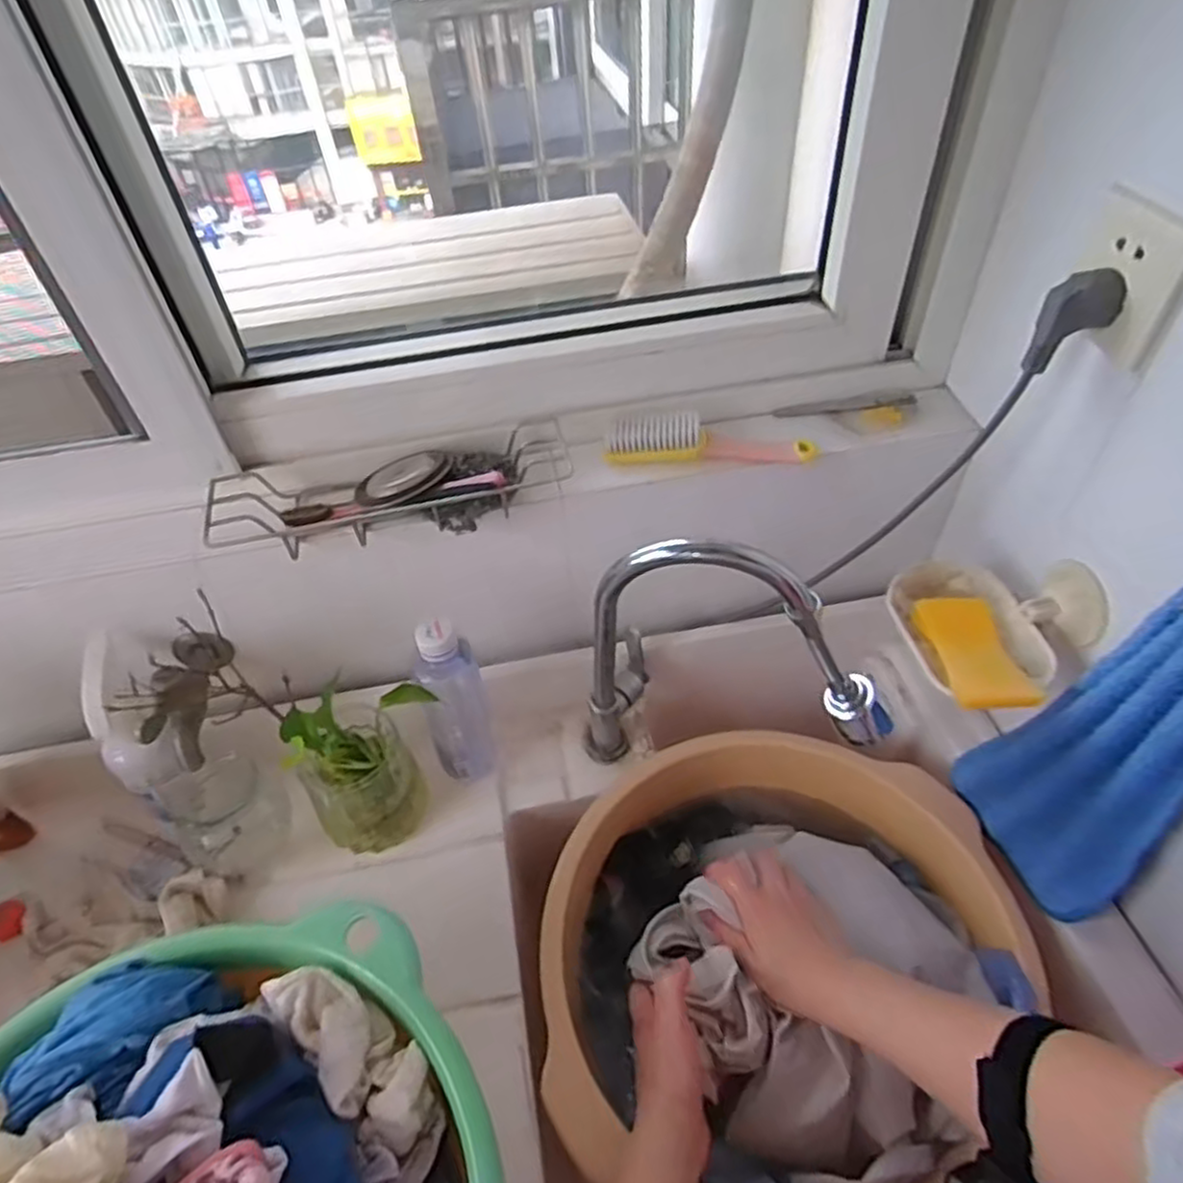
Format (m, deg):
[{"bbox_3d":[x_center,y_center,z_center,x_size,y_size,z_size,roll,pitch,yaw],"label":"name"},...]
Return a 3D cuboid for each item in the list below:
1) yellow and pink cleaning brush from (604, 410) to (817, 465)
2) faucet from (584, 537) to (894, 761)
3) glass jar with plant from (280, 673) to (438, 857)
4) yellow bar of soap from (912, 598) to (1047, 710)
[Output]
[{"bbox_3d":[0.103,-0.134,0.636,0.177,0.041,0.035,-2,47,3],"label":"yellow and pink cleaning brush"},{"bbox_3d":[0.119,0.075,0.612,0.247,0.290,0.080,18,51,20],"label":"faucet"},{"bbox_3d":[-0.201,0.151,0.645,0.089,0.148,0.108,21,52,22],"label":"glass jar with plant"},{"bbox_3d":[0.297,0.045,0.564,0.051,0.022,0.106,-5,47,0],"label":"yellow bar of soap"}]

